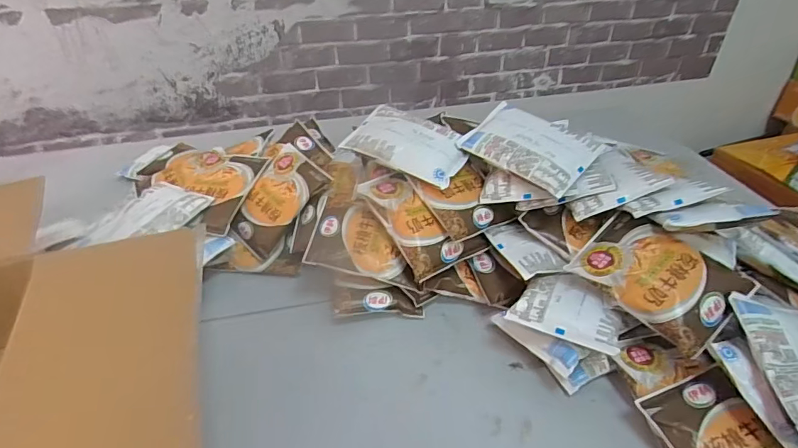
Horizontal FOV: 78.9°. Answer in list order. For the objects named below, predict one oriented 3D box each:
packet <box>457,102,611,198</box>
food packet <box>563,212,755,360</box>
[{"bbox_3d":[0.142,-0.089,0.533,0.134,0.015,0.089,34,61,29],"label":"packet"},{"bbox_3d":[0.243,0.045,0.452,0.098,0.024,0.128,-41,60,-13],"label":"food packet"}]

